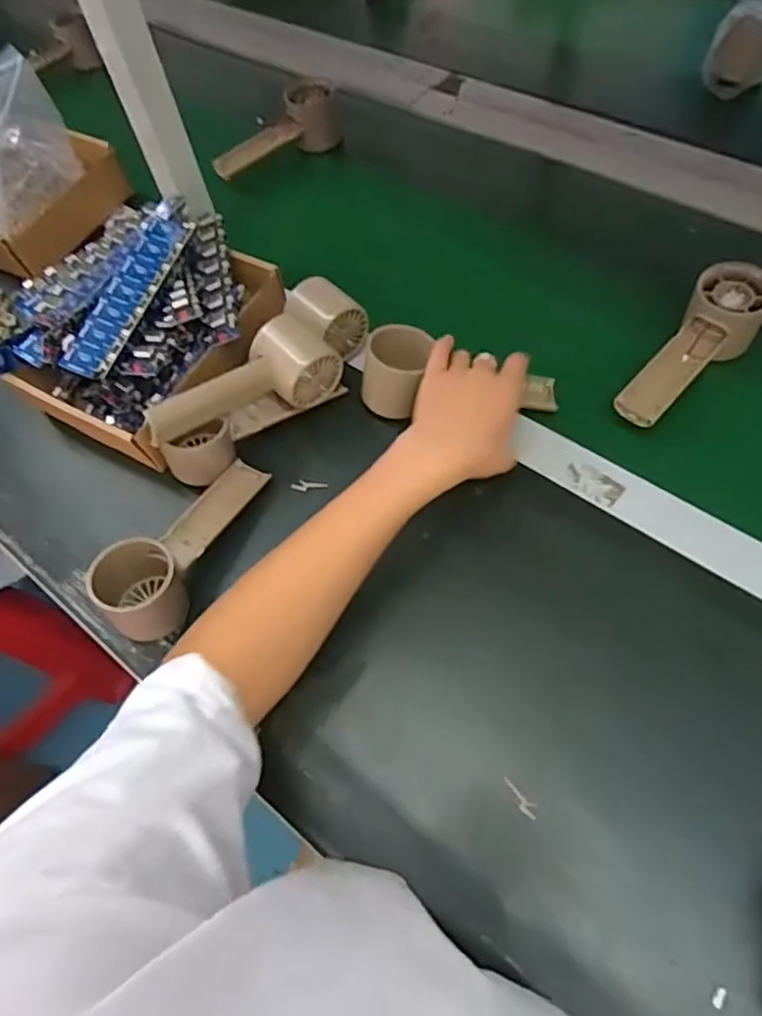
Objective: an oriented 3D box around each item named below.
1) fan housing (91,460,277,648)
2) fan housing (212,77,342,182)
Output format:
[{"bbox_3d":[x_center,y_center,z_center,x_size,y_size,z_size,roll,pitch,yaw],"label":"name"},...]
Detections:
[{"bbox_3d":[-0.149,0.022,0.474,0.056,0.059,0.156,20,66,18],"label":"fan housing"},{"bbox_3d":[-0.120,-0.418,0.716,0.159,0.059,0.049,-31,62,-9],"label":"fan housing"}]

